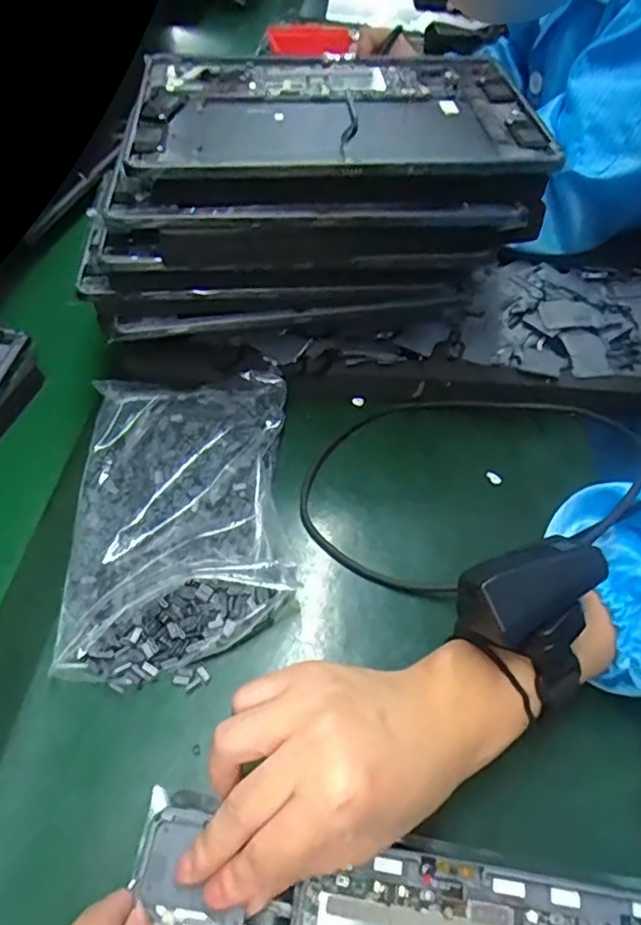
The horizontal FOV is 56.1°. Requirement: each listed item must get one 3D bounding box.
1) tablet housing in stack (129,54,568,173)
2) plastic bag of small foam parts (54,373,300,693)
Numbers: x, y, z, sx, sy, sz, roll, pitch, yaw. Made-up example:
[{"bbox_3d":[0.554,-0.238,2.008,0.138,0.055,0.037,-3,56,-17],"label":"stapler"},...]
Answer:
[{"bbox_3d":[0.009,-0.225,0.391,0.248,0.030,0.169,-1,51,-1],"label":"tablet housing in stack"},{"bbox_3d":[-0.092,0.030,0.402,0.137,0.030,0.213,-4,51,-4],"label":"plastic bag of small foam parts"}]

